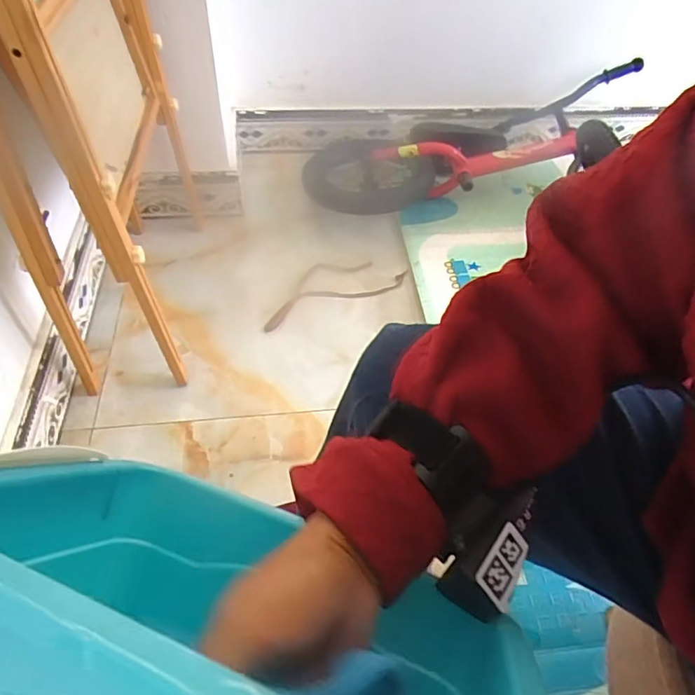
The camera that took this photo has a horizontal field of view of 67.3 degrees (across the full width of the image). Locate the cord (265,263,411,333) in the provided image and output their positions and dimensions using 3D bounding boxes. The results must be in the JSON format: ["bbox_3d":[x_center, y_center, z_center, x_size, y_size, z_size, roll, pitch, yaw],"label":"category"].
[{"bbox_3d":[-0.038,-0.126,1.038,0.307,0.006,0.121,-20,54,-19],"label":"cord"}]

